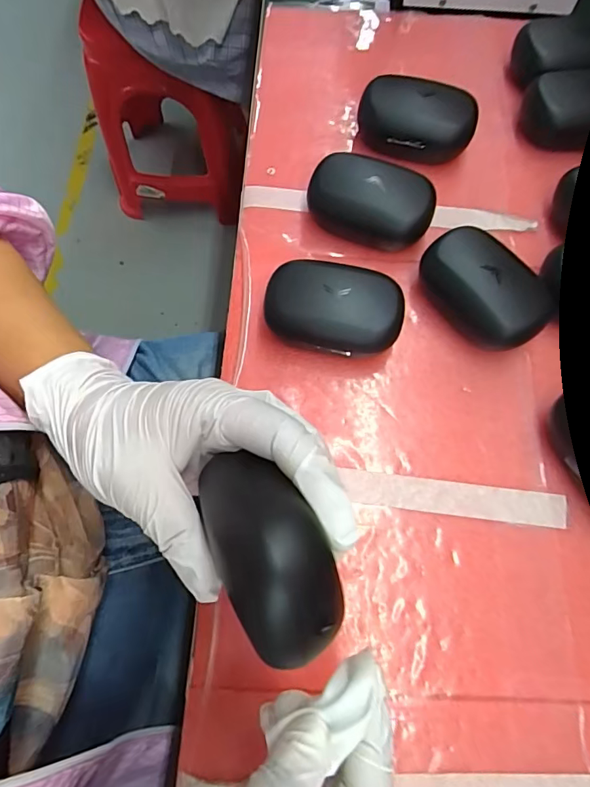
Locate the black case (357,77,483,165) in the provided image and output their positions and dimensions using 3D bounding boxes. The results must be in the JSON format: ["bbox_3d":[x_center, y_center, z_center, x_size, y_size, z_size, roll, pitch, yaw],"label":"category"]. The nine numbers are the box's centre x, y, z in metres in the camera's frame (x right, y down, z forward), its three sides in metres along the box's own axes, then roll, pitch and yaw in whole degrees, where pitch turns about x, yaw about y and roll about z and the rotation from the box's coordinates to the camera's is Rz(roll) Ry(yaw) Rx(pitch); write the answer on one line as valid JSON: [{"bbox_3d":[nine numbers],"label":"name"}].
[{"bbox_3d":[0.091,-0.202,0.348,0.084,0.037,0.056,17,71,6],"label":"black case"}]

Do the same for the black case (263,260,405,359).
[{"bbox_3d":[0.024,-0.051,0.294,0.083,0.036,0.055,12,70,4],"label":"black case"}]

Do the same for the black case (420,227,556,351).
[{"bbox_3d":[0.121,-0.066,0.299,0.082,0.040,0.054,35,74,11],"label":"black case"}]

